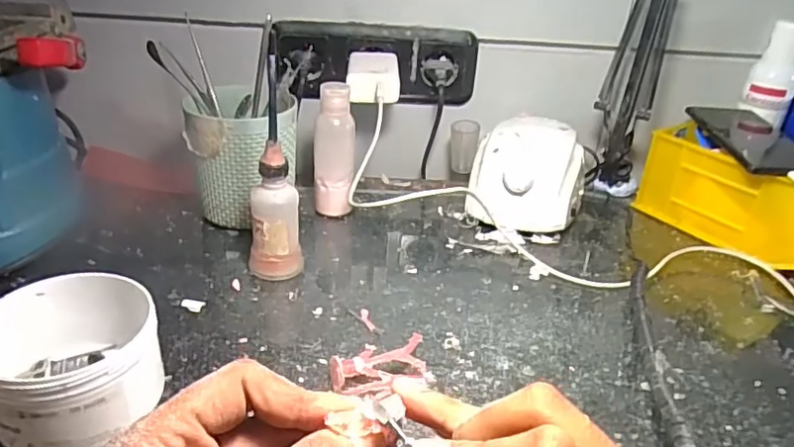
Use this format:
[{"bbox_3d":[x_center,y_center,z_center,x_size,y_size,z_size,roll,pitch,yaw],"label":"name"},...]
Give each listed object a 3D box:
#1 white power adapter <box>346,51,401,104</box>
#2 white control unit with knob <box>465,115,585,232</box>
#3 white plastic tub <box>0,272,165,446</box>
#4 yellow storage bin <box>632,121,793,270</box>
[{"bbox_3d":[-0.023,-0.148,0.589,0.051,0.031,0.074,2,30,-4],"label":"white power adapter"},{"bbox_3d":[0.133,-0.048,0.590,0.109,0.080,0.130,11,30,11],"label":"white control unit with knob"},{"bbox_3d":[-0.188,0.078,0.341,0.089,0.061,0.100,-22,39,-38],"label":"white plastic tub"},{"bbox_3d":[0.340,-0.029,0.577,0.094,0.086,0.169,-19,37,-36],"label":"yellow storage bin"}]

